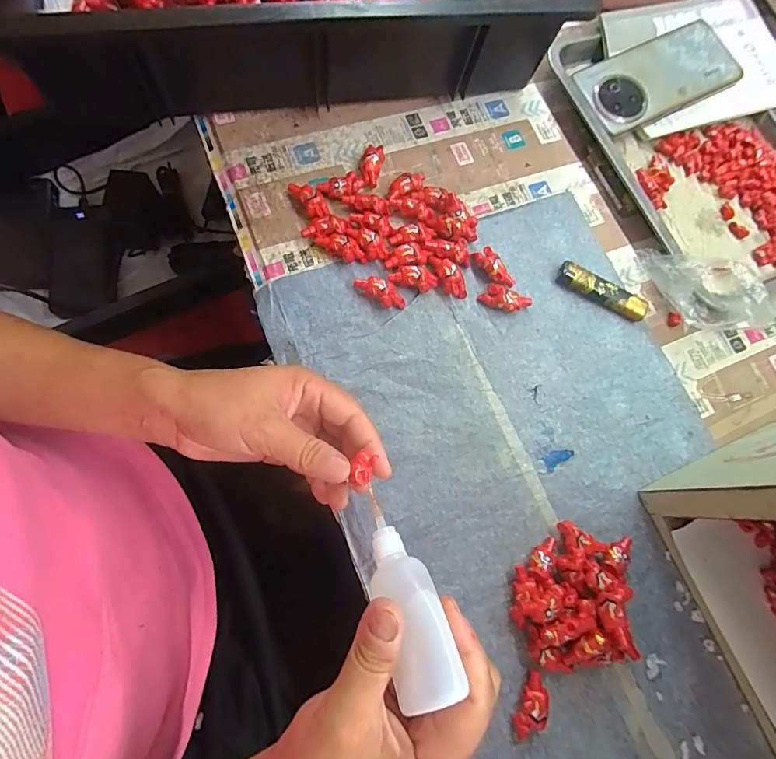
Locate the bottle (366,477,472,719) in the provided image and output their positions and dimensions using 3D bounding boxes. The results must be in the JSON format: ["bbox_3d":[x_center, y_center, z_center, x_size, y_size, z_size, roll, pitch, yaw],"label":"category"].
[{"bbox_3d":[0.006,0.104,0.220,0.029,0.025,0.098,-19,52,-6],"label":"bottle"}]

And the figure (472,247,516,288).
[{"bbox_3d":[0.088,-0.092,0.366,0.017,0.016,0.039,-31,81,-14],"label":"figure"}]

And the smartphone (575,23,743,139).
[{"bbox_3d":[0.264,-0.296,0.432,0.162,0.016,0.075,-24,79,-13],"label":"smartphone"}]

